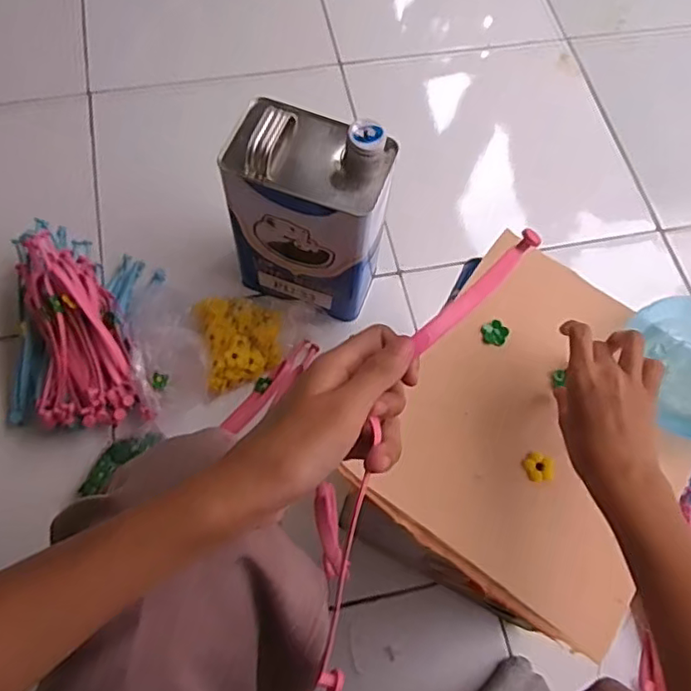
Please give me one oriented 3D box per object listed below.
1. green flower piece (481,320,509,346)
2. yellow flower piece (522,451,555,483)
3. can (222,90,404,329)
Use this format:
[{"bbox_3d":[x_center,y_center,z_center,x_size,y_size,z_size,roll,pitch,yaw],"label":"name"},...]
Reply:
[{"bbox_3d":[0.132,-0.012,0.535,0.023,0.004,0.025,1,66,-3],"label":"green flower piece"},{"bbox_3d":[0.158,0.099,0.495,0.022,0.008,0.023,1,66,-3],"label":"yellow flower piece"},{"bbox_3d":[-0.041,-0.155,0.706,0.163,0.236,0.120,26,68,8],"label":"can"}]

